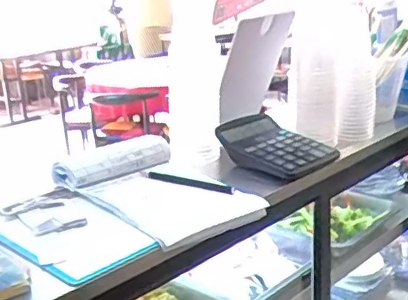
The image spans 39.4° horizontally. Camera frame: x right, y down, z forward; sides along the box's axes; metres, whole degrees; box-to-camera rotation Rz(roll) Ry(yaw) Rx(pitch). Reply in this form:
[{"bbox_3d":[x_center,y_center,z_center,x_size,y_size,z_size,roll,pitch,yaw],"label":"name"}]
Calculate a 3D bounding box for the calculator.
[{"bbox_3d":[0.098,-0.009,0.786,0.140,0.046,0.127,13,24,42],"label":"calculator"}]

